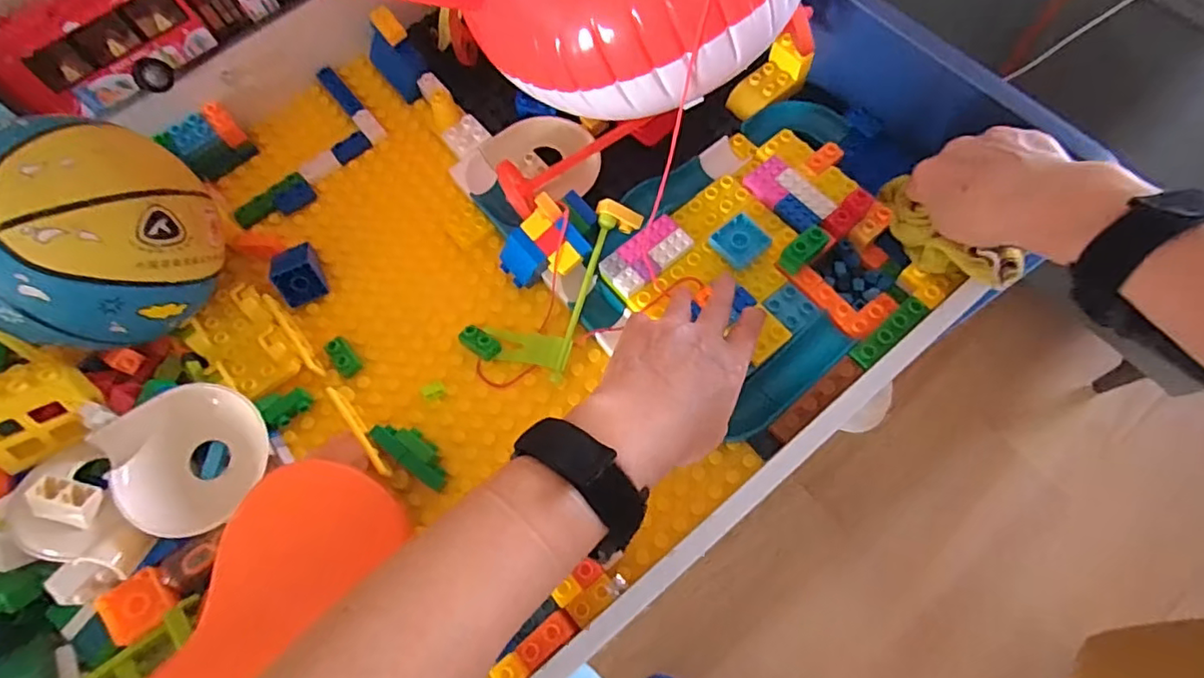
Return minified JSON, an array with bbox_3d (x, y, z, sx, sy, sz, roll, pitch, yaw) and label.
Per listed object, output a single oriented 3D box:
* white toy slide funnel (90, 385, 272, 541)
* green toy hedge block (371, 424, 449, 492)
[{"bbox_3d":[-0.266,0.073,0.382,0.091,0.030,0.086,-36,71,-11],"label":"white toy slide funnel"},{"bbox_3d":[-0.130,0.078,0.405,0.061,0.015,0.023,34,74,15],"label":"green toy hedge block"}]

